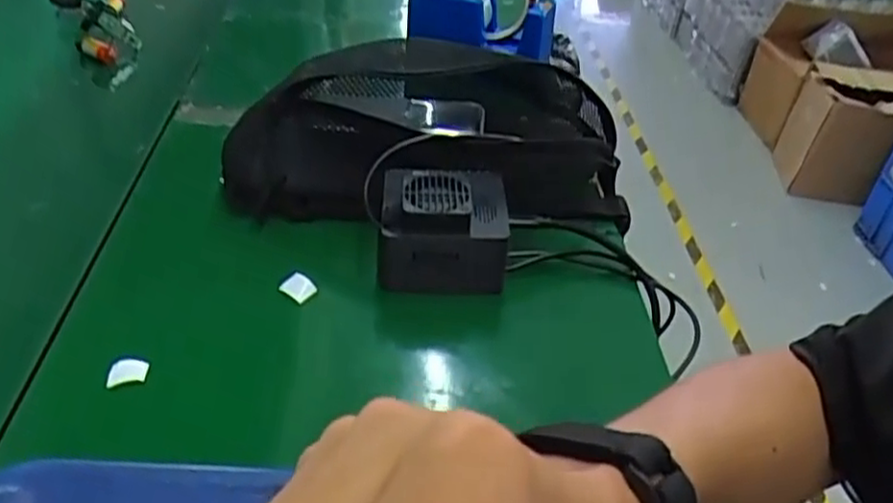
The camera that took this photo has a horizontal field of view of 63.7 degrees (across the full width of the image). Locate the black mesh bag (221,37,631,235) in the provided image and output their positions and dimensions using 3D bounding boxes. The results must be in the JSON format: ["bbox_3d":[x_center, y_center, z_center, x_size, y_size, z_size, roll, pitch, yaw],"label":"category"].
[{"bbox_3d":[-0.003,-0.094,0.535,0.271,0.081,0.172,6,38,-2],"label":"black mesh bag"}]

